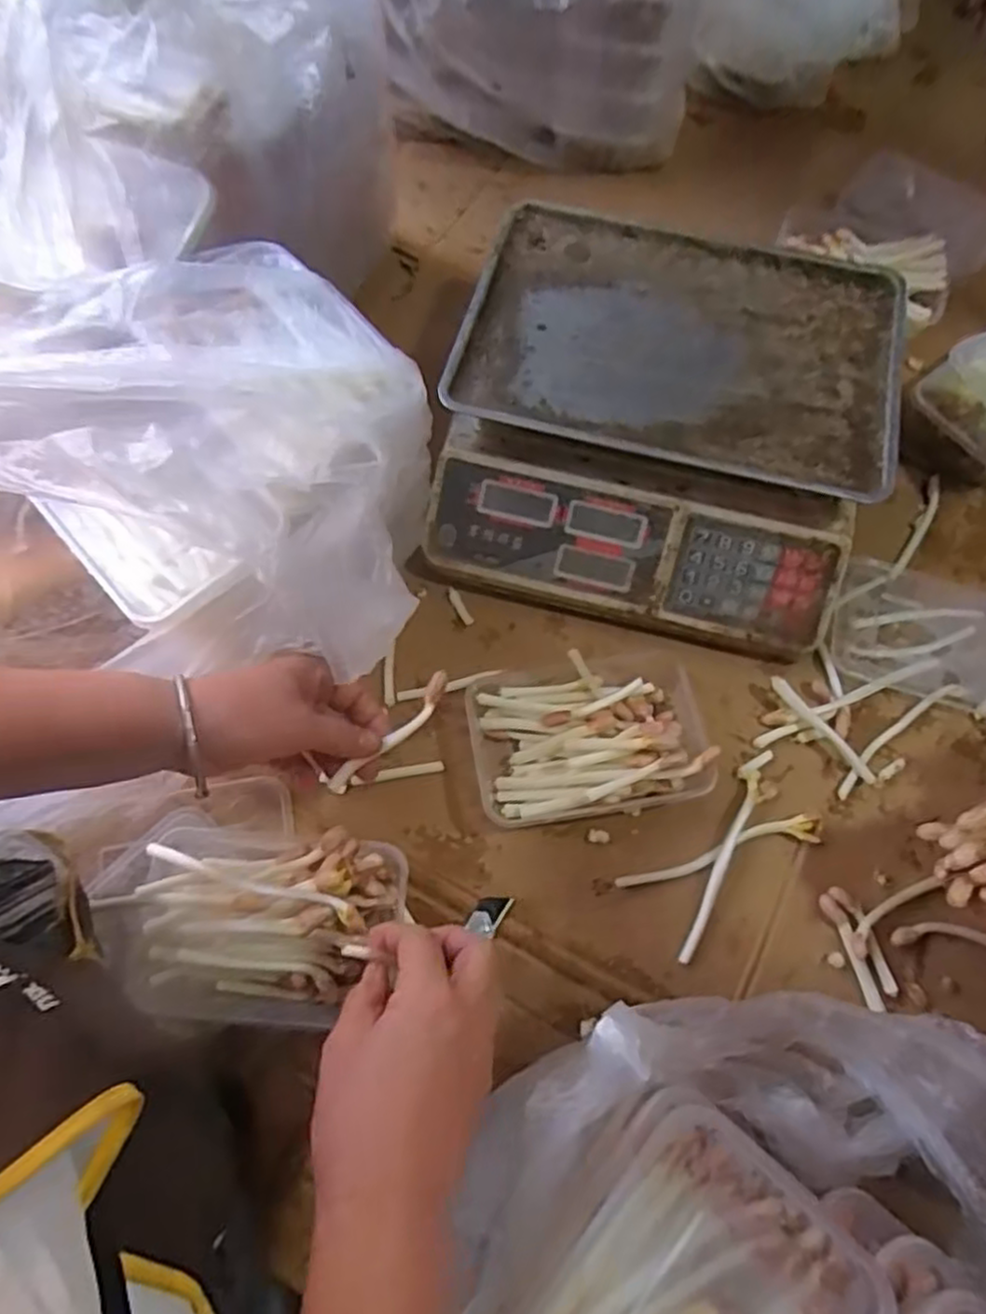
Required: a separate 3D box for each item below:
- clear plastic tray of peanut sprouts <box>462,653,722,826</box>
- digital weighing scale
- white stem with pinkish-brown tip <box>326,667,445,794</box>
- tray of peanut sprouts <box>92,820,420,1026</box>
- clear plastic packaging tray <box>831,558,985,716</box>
[{"bbox_3d":[0.072,0.057,0.545,0.169,0.042,0.121,-9,68,-5],"label":"clear plastic tray of peanut sprouts"},{"bbox_3d":[0.130,-0.189,0.595,0.327,0.111,0.306,15,68,5],"label":"digital weighing scale"},{"bbox_3d":[-0.066,0.049,0.473,0.102,0.013,0.016,-41,74,-6],"label":"white stem with pinkish-brown tip"},{"bbox_3d":[-0.152,0.169,0.465,0.183,0.067,0.113,2,68,0],"label":"tray of peanut sprouts"},{"bbox_3d":[0.345,-0.015,0.570,0.154,0.011,0.105,17,69,6],"label":"clear plastic packaging tray"}]

